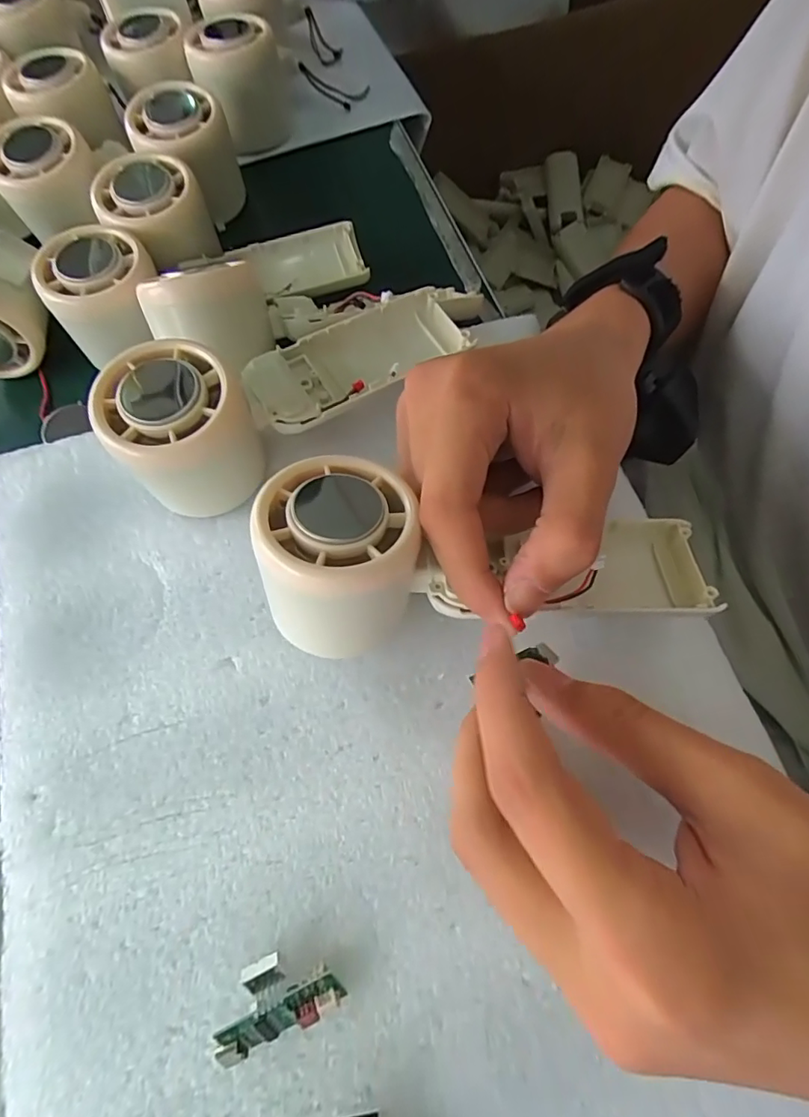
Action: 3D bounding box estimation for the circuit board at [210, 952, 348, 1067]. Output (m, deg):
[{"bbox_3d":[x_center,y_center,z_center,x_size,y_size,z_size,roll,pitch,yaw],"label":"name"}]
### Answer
[{"bbox_3d":[-0.041,0.136,0.164,0.039,0.009,0.021,-24,69,-7],"label":"circuit board"}]

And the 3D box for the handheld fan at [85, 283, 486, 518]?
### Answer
[{"bbox_3d":[-0.044,-0.079,0.248,0.180,0.060,0.063,-36,71,-27],"label":"handheld fan"}]

